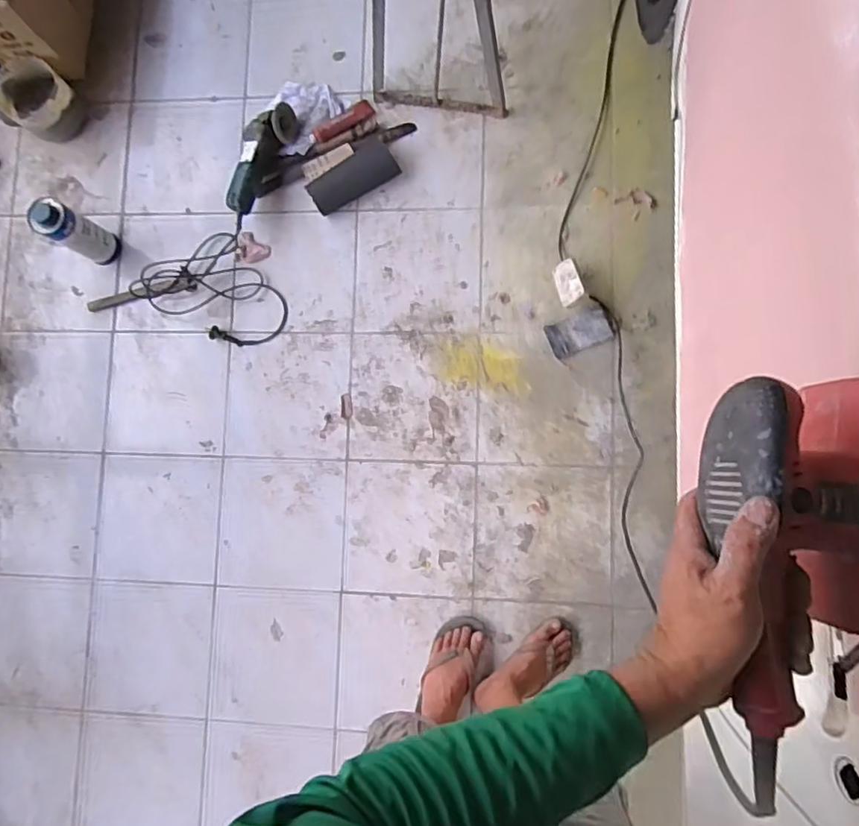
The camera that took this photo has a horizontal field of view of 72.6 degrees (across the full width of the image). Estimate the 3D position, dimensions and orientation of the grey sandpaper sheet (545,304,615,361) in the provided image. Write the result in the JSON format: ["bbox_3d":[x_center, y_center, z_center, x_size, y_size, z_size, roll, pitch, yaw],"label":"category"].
[{"bbox_3d":[0.345,-0.185,1.336,0.140,0.016,0.083,-22,83,4],"label":"grey sandpaper sheet"}]

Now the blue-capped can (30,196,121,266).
[{"bbox_3d":[-0.827,-0.423,1.375,0.082,0.219,0.082,-1,85,7],"label":"blue-capped can"}]

